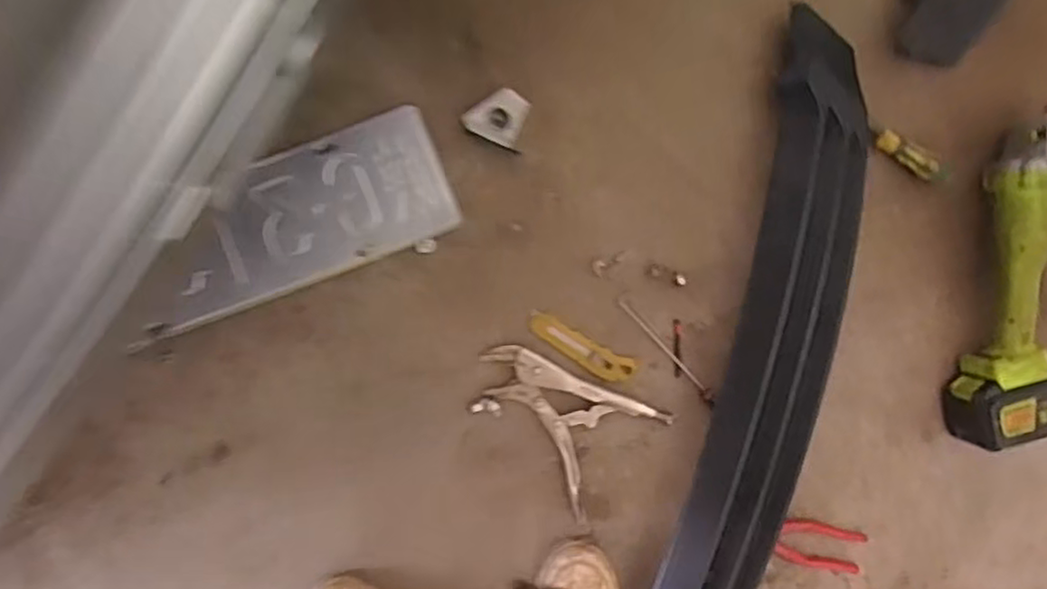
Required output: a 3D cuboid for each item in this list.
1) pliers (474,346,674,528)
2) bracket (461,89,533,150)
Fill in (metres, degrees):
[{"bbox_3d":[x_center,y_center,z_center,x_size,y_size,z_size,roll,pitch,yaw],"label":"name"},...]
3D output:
[{"bbox_3d":[0.033,0.149,0.771,0.207,0.017,0.145,29,88,-7],"label":"pliers"},{"bbox_3d":[-0.027,-0.192,0.744,0.063,0.019,0.054,21,89,-8],"label":"bracket"}]

